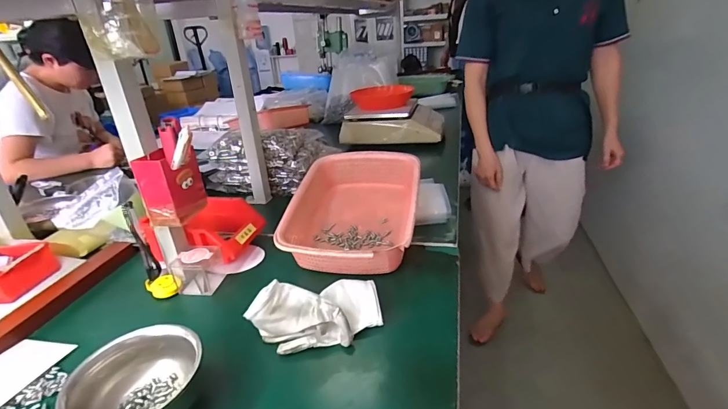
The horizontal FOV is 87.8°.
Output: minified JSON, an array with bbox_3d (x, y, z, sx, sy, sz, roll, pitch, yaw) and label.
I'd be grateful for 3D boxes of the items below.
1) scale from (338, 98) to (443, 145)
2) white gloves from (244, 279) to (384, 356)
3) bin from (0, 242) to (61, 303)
[{"bbox_3d":[0.103,-0.288,1.292,0.315,0.092,0.315,1,26,11],"label":"scale"},{"bbox_3d":[-0.057,0.137,0.492,0.168,0.061,0.094,-16,28,-23],"label":"white gloves"},{"bbox_3d":[-0.578,0.102,0.601,0.137,0.051,0.107,0,26,9],"label":"bin"}]

